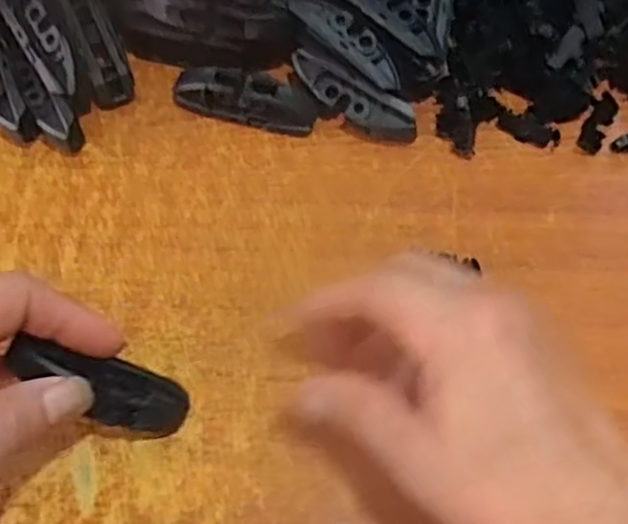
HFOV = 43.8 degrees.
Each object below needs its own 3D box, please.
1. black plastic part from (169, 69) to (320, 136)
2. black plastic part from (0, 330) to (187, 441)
[{"bbox_3d":[-0.034,-0.081,0.390,0.071,0.020,0.019,14,64,7],"label":"black plastic part"},{"bbox_3d":[-0.081,0.048,0.302,0.069,0.014,0.026,27,63,-15],"label":"black plastic part"}]

